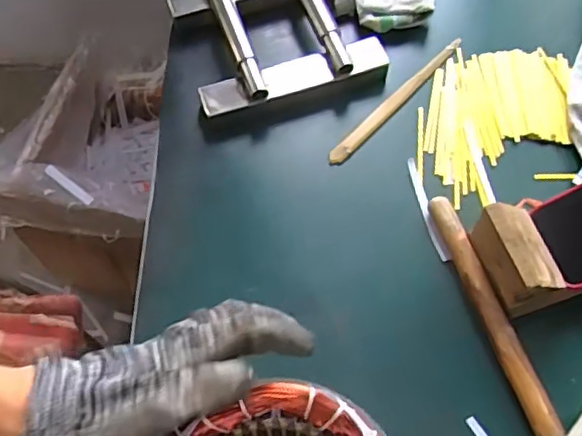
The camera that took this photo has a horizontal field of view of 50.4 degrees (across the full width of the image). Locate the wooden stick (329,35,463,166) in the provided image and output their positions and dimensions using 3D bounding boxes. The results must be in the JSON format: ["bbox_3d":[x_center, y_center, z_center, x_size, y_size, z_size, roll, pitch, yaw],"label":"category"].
[{"bbox_3d":[0.113,-0.128,0.658,0.019,0.007,0.214,39,69,19],"label":"wooden stick"}]

